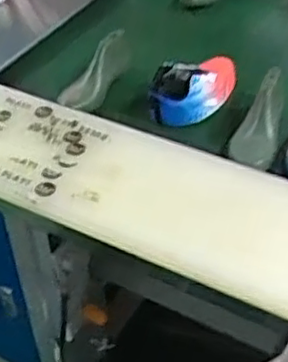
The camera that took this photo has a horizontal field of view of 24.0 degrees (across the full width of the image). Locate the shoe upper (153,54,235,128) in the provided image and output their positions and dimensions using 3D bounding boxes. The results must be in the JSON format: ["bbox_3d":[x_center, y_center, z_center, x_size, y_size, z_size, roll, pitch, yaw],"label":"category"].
[{"bbox_3d":[0.093,-0.172,1.277,0.181,0.101,0.080,-26,47,-23],"label":"shoe upper"}]

